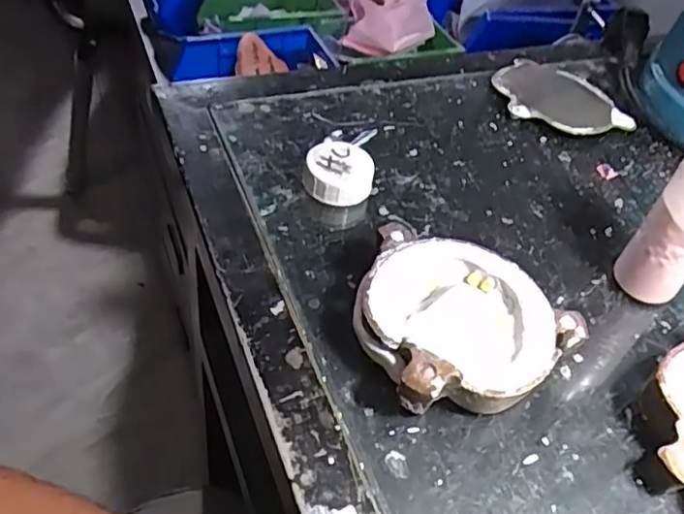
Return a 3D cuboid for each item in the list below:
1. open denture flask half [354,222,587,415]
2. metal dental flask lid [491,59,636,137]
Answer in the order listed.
[{"bbox_3d":[0.056,0.031,0.336,0.099,0.034,0.106,3,48,-4],"label":"open denture flask half"},{"bbox_3d":[0.171,-0.130,0.515,0.096,0.013,0.101,3,48,-4],"label":"metal dental flask lid"}]

